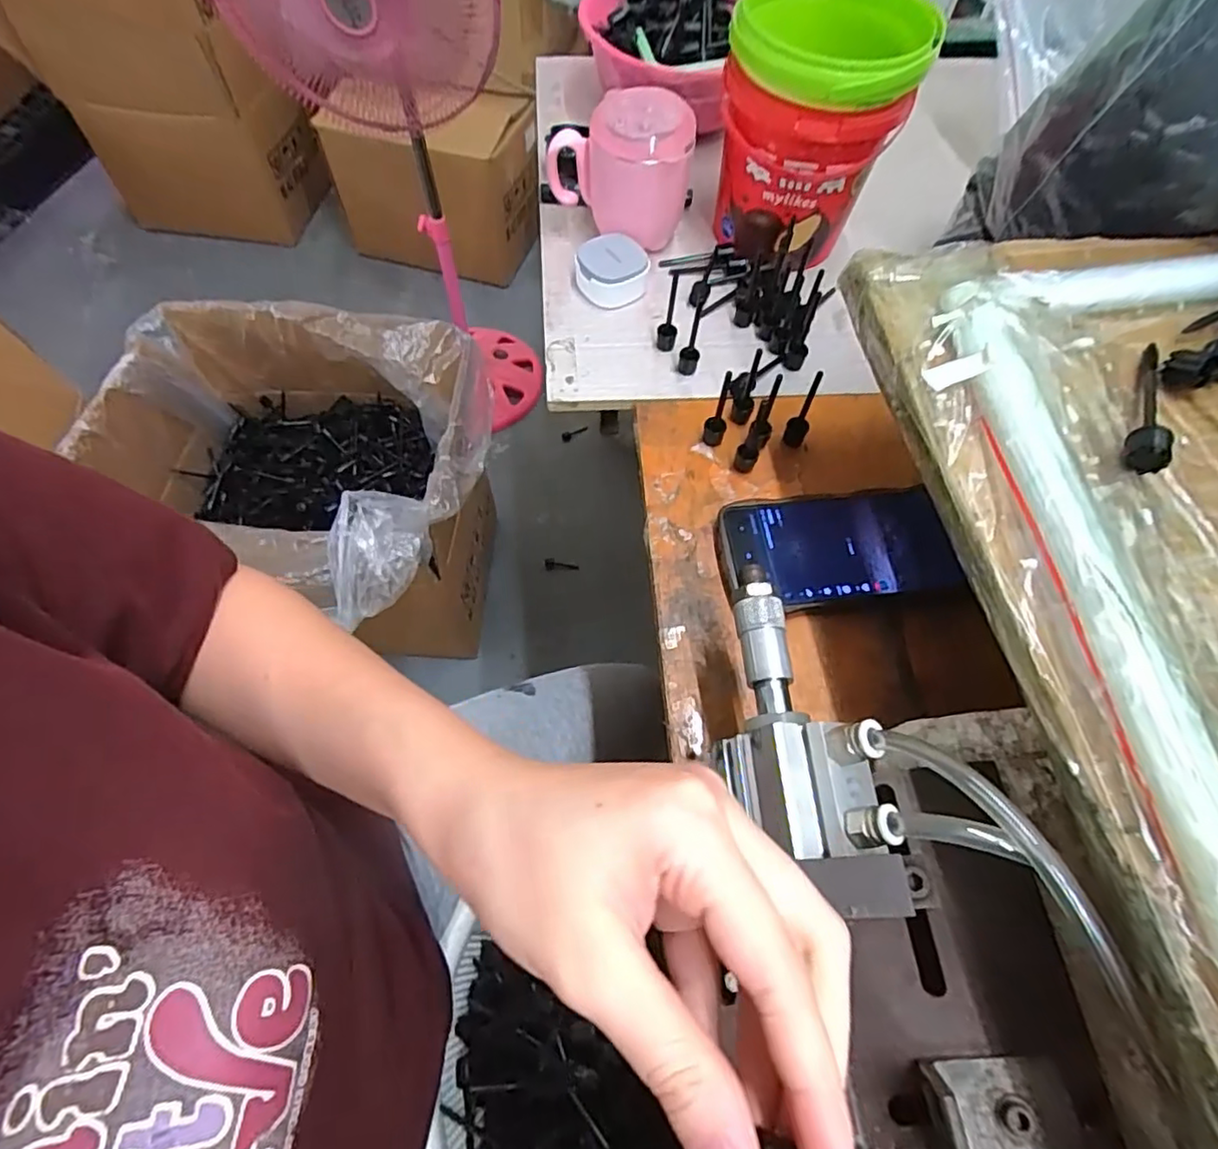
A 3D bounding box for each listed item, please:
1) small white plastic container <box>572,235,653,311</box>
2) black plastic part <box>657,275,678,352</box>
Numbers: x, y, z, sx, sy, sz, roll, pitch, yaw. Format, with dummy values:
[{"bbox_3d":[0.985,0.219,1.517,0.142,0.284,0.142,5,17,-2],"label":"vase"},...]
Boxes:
[{"bbox_3d":[0.001,-0.240,0.494,0.056,0.036,0.046,30,66,12],"label":"small white plastic container"},{"bbox_3d":[0.045,-0.190,0.455,0.014,0.052,0.018,10,63,3],"label":"black plastic part"}]

